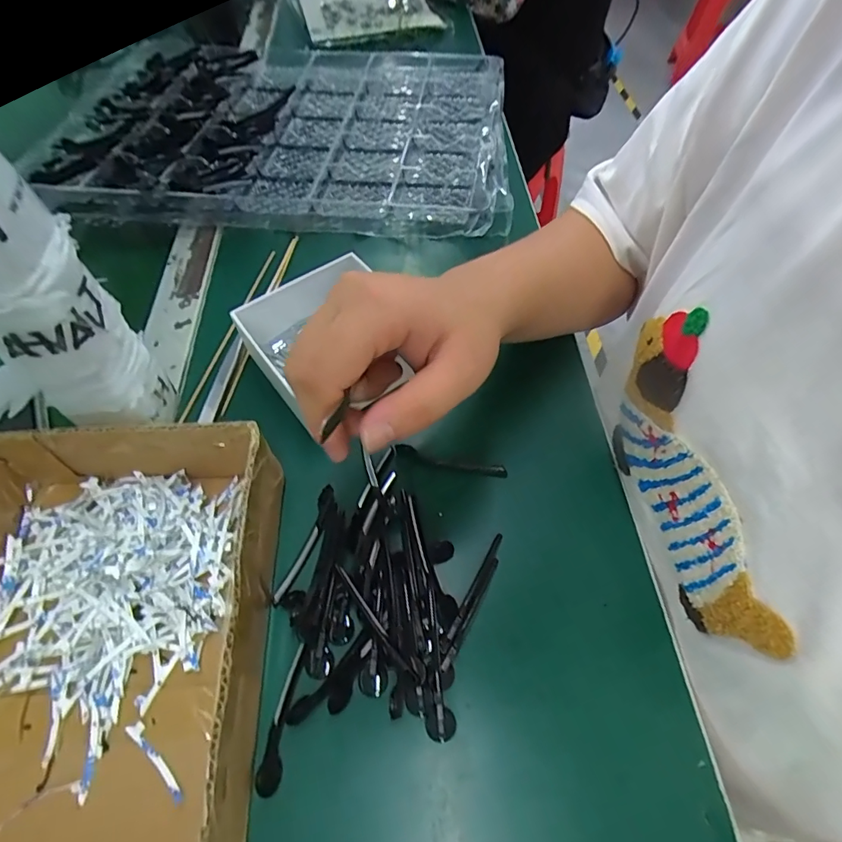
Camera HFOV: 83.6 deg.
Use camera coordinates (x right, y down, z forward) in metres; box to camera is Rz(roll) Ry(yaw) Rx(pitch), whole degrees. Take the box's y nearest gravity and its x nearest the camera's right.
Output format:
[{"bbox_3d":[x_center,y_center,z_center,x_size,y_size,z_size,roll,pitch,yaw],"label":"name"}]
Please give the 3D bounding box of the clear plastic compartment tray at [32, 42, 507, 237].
[{"bbox_3d":[-0.135,-0.318,0.503,0.439,0.034,0.335,7,58,4],"label":"clear plastic compartment tray"}]

